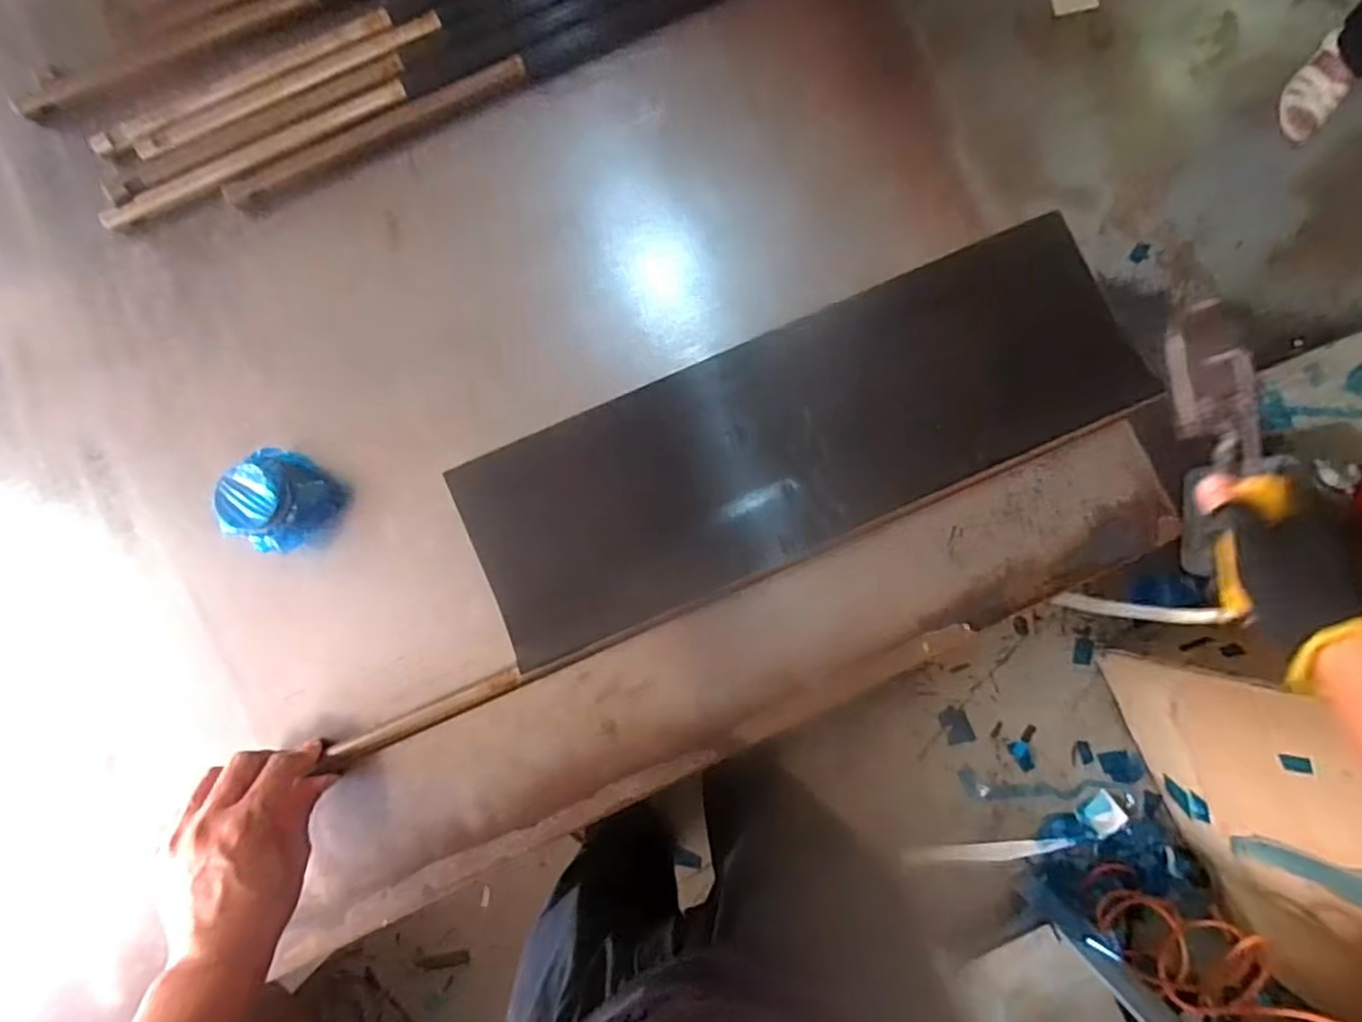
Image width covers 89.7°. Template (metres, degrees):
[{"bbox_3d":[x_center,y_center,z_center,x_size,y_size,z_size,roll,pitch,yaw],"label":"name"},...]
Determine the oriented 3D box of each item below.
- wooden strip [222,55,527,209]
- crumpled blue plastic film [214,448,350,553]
[{"bbox_3d":[-0.242,-0.300,0.543,0.252,0.007,0.021,-26,88,-1],"label":"wooden strip"},{"bbox_3d":[-0.305,-0.008,0.514,0.075,0.050,0.074,36,89,1],"label":"crumpled blue plastic film"}]

